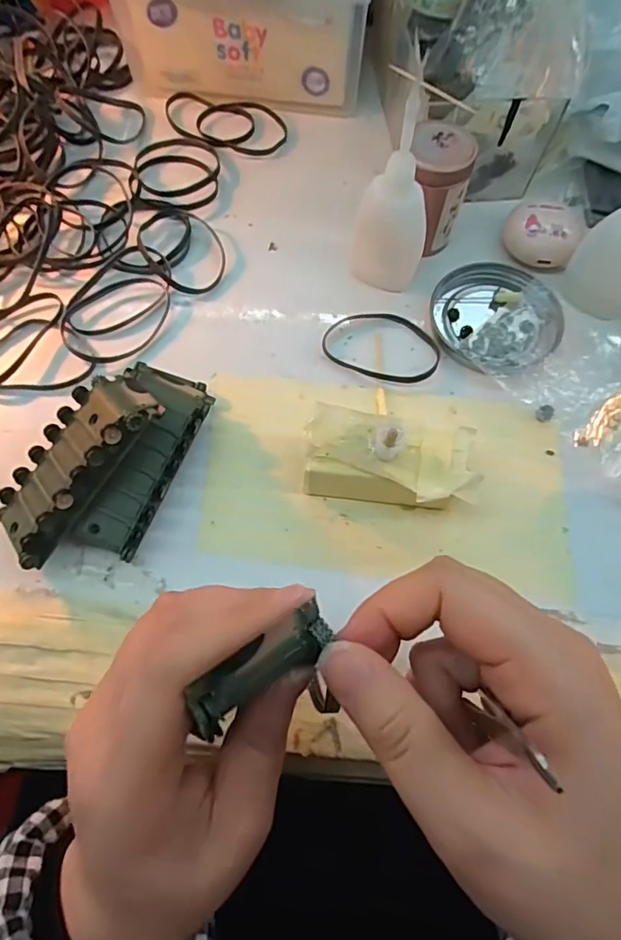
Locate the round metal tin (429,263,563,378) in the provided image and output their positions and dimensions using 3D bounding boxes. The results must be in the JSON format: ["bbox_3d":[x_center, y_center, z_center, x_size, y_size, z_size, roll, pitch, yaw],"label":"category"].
[{"bbox_3d":[0.115,-0.095,0.338,0.075,0.008,0.081,0,67,-1],"label":"round metal tin"}]

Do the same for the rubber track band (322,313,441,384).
[{"bbox_3d":[0.044,-0.076,0.334,0.069,0.004,0.047,23,68,9],"label":"rubber track band"}]

